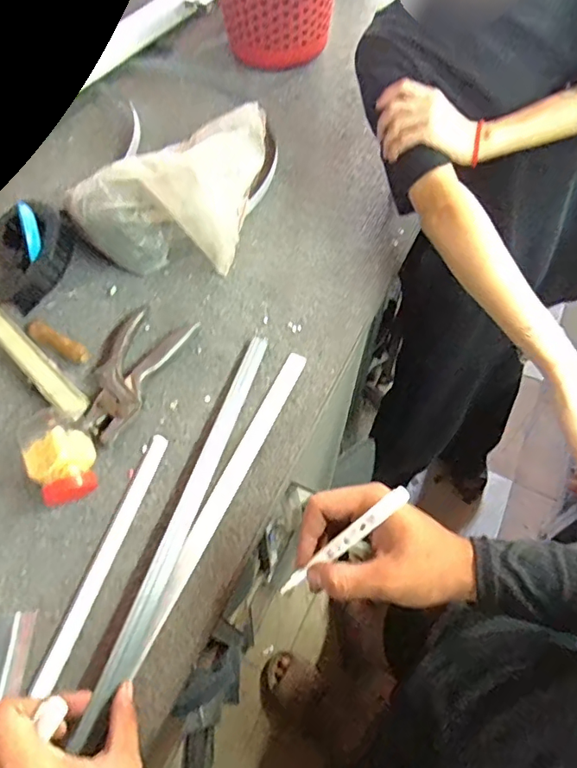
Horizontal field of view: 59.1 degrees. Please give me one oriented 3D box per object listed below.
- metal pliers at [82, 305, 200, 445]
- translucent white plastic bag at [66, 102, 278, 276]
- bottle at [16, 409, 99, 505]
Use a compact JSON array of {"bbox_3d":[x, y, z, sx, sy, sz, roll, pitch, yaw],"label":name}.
[{"bbox_3d":[-0.181,-0.020,0.559,0.092,0.025,0.166,19,60,13],"label":"metal pliers"},{"bbox_3d":[-0.143,-0.232,0.635,0.242,0.146,0.123,-1,58,1],"label":"translucent white plastic bag"},{"bbox_3d":[-0.221,0.070,0.494,0.061,0.057,0.092,-30,62,-16],"label":"bottle"}]

